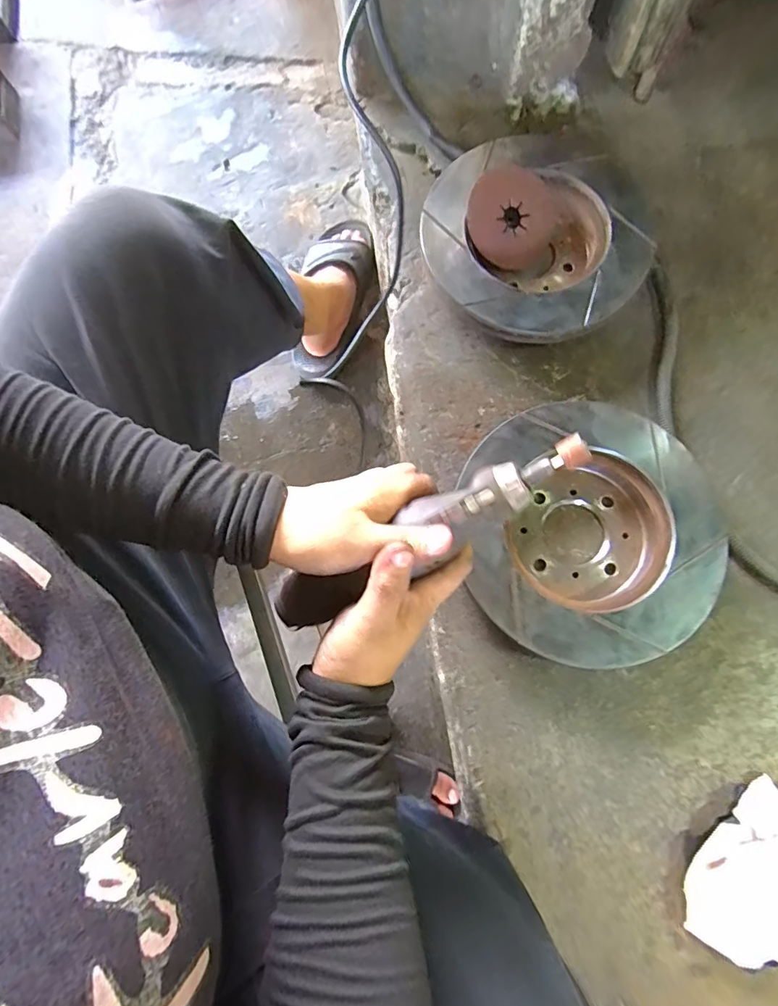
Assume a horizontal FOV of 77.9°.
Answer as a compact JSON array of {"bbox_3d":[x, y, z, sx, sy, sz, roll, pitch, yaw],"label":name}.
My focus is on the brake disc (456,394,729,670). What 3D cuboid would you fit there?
[{"bbox_3d":[0.201,0.025,0.485,0.235,0.051,0.254,0,75,2],"label":"brake disc"}]

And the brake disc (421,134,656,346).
[{"bbox_3d":[0.168,-0.302,0.563,0.247,0.067,0.266,0,75,2],"label":"brake disc"}]

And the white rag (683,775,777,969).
[{"bbox_3d":[0.321,0.309,0.416,0.081,0.038,0.158,27,78,8],"label":"white rag"}]

